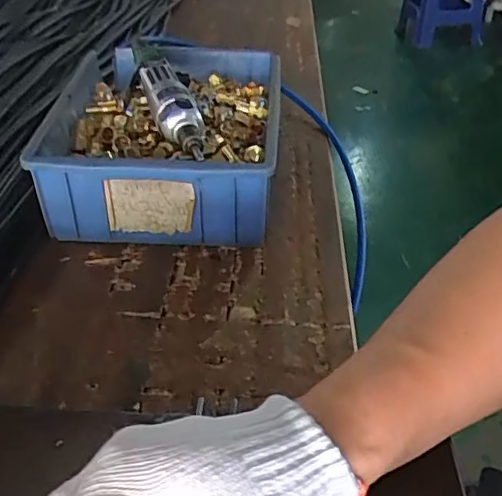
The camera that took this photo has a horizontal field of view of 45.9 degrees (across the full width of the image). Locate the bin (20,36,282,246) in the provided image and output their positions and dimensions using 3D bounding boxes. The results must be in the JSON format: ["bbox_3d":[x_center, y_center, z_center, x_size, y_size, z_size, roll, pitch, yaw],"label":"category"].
[{"bbox_3d":[-0.084,-0.127,0.609,0.217,0.109,0.315,1,36,0],"label":"bin"}]

